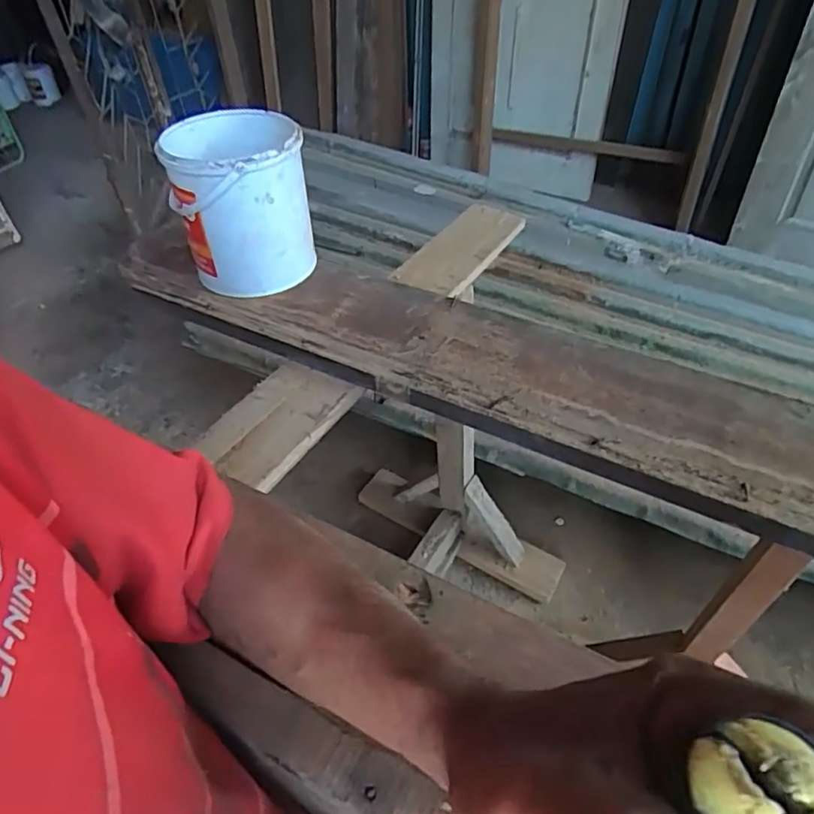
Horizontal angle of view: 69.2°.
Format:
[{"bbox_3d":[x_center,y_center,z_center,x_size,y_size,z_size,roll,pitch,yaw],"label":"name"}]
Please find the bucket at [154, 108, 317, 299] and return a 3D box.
[{"bbox_3d":[-0.218,-0.276,0.803,0.170,0.190,0.175,-2,45,2],"label":"bucket"}]

